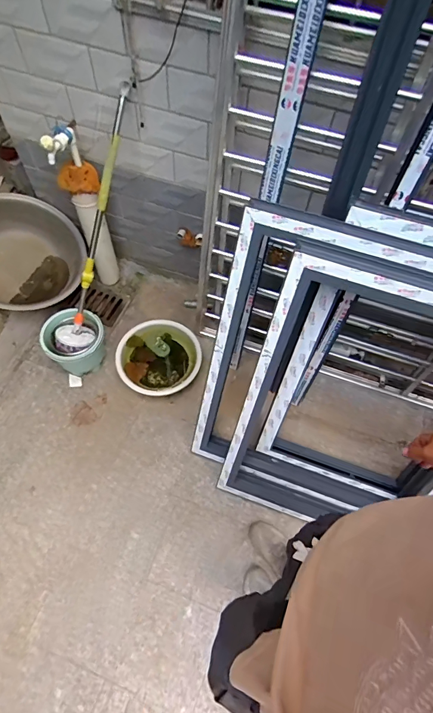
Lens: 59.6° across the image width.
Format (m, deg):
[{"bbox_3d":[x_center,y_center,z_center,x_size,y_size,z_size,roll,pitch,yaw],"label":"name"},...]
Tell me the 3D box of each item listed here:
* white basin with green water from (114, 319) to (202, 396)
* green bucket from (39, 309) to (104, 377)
[{"bbox_3d":[-0.257,0.005,1.658,0.356,0.109,0.321,5,54,2],"label":"white basin with green water"},{"bbox_3d":[-0.599,-0.045,1.607,0.231,0.216,0.216,1,54,-1],"label":"green bucket"}]

